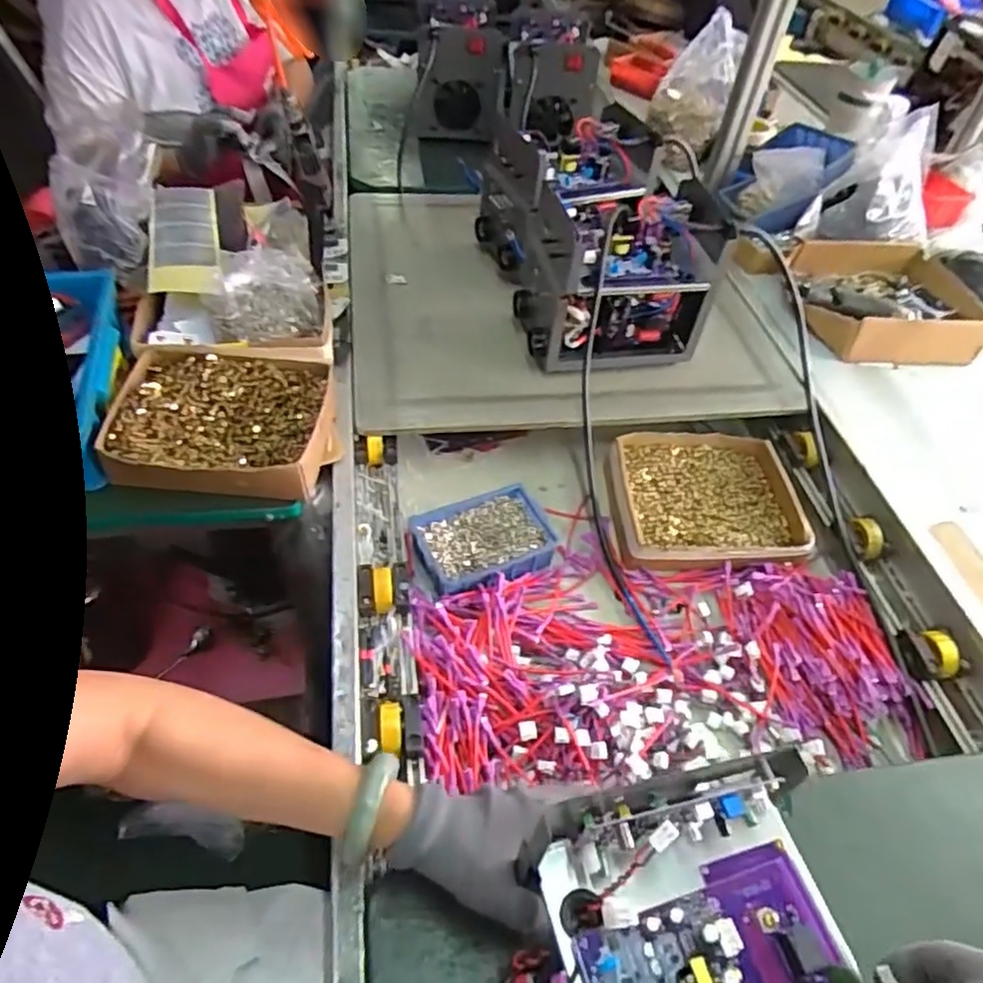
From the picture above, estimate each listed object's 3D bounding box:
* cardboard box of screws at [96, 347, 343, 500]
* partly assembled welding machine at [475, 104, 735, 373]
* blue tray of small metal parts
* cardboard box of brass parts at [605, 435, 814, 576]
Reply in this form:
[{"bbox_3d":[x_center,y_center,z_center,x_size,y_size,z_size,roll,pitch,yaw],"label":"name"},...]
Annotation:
[{"bbox_3d":[-0.292,-0.078,0.742,0.221,0.053,0.186,5,48,-2],"label":"cardboard box of screws"},{"bbox_3d":[0.131,-0.376,0.974,0.239,0.187,0.435,-9,50,-13],"label":"partly assembled welding machine"},{"bbox_3d":[-0.009,0.063,0.768,0.151,0.054,0.108,-15,52,-18],"label":"blue tray of small metal parts"},{"bbox_3d":[0.264,0.013,0.841,0.222,0.050,0.197,2,48,-4],"label":"cardboard box of brass parts"}]

